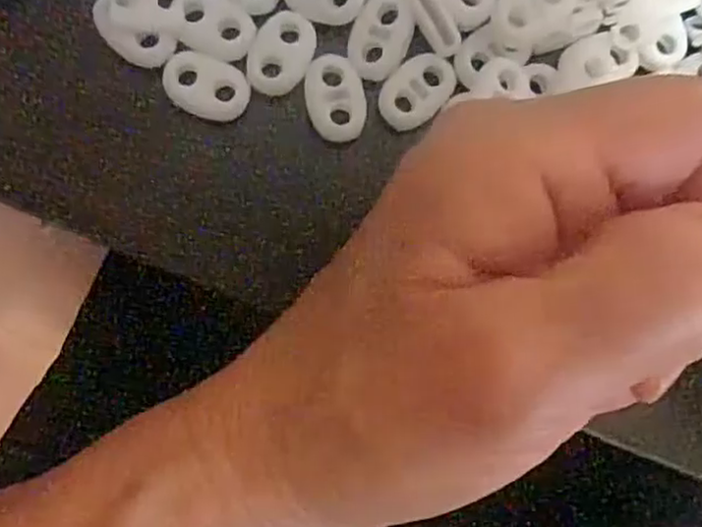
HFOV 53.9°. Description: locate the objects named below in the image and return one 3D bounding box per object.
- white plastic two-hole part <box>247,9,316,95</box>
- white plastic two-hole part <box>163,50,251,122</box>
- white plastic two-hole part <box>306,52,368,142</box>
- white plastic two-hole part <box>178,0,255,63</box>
[{"bbox_3d":[-0.018,-0.054,0.179,0.015,0.004,0.021,22,83,-3],"label":"white plastic two-hole part"},{"bbox_3d":[-0.037,-0.045,0.177,0.021,0.005,0.015,19,83,-3],"label":"white plastic two-hole part"},{"bbox_3d":[-0.004,-0.043,0.178,0.015,0.004,0.022,-13,86,-6],"label":"white plastic two-hole part"},{"bbox_3d":[-0.034,-0.060,0.175,0.019,0.004,0.015,30,82,-2],"label":"white plastic two-hole part"}]

